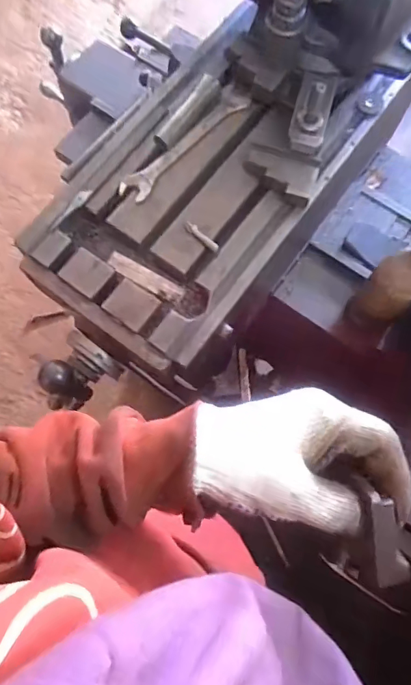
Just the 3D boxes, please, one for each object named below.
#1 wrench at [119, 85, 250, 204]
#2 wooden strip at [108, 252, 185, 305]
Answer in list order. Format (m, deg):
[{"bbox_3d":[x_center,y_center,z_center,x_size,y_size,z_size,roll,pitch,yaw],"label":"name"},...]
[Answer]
[{"bbox_3d":[-0.024,-0.241,0.548,0.037,0.011,0.193,43,80,11],"label":"wrench"},{"bbox_3d":[-0.072,-0.078,0.548,0.098,0.010,0.024,31,77,9],"label":"wooden strip"}]

